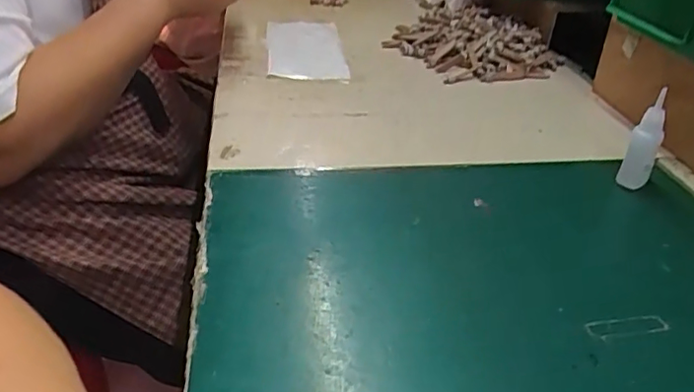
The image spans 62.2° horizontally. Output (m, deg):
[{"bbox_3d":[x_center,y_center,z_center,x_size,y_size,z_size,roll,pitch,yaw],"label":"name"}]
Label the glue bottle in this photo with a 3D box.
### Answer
[{"bbox_3d":[0.246,-0.042,0.476,0.022,0.092,0.021,22,37,28],"label":"glue bottle"}]

